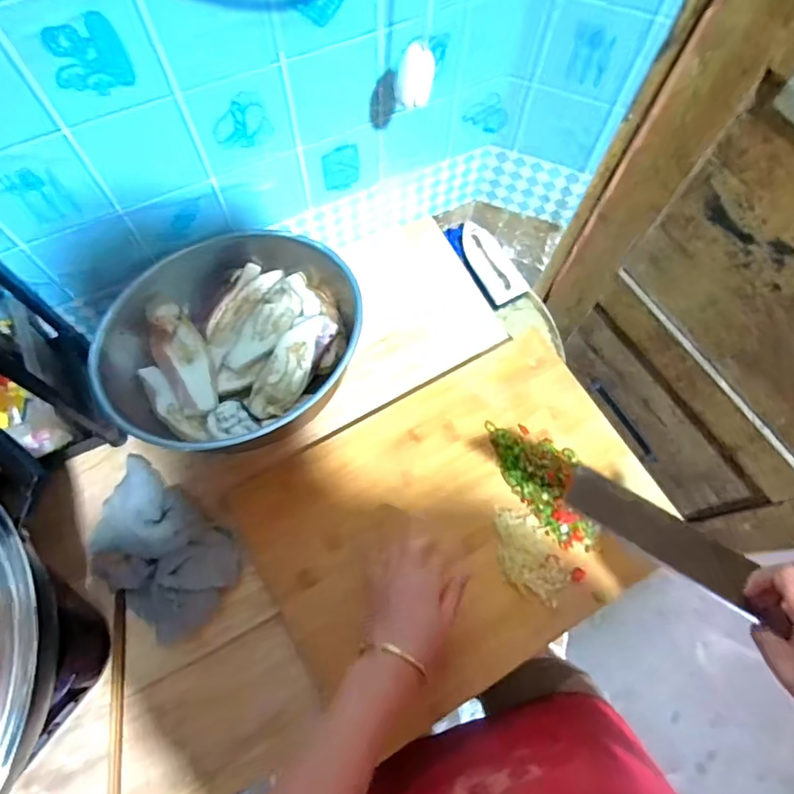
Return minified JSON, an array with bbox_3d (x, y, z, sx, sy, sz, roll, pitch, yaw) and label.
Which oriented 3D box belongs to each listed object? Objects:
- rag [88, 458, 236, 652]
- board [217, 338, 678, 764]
[{"bbox_3d":[-0.273,0.169,0.596,0.196,0.057,0.124,38,72,12],"label":"rag"},{"bbox_3d":[0.078,0.143,0.617,0.455,0.034,0.315,-28,74,-12],"label":"board"}]

